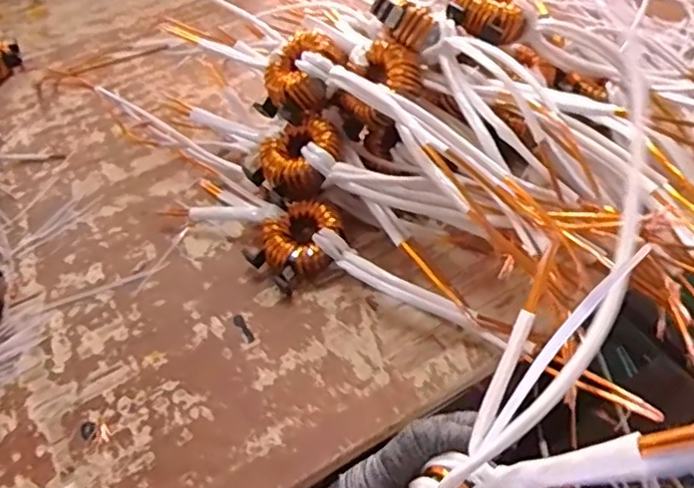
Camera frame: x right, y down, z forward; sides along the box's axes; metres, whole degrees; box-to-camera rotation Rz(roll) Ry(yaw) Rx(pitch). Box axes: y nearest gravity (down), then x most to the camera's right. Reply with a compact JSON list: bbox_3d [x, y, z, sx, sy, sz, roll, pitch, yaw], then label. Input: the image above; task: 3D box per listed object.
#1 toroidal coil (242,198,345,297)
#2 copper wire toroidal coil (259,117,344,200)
[{"bbox_3d":[-0.046,-0.001,0.611,0.069,0.050,0.089,35,60,29],"label":"toroidal coil"},{"bbox_3d":[-0.043,-0.085,0.608,0.079,0.046,0.062,-10,49,-5],"label":"copper wire toroidal coil"}]

